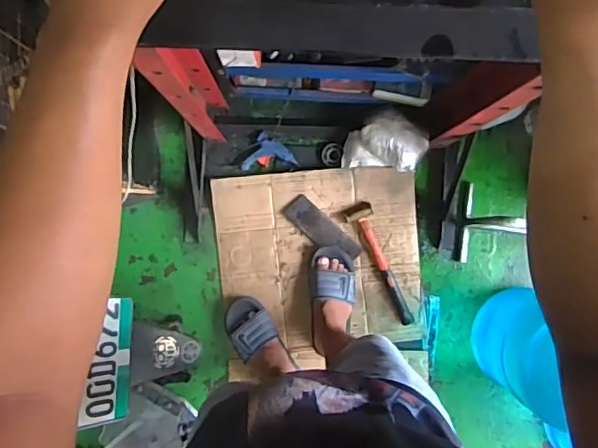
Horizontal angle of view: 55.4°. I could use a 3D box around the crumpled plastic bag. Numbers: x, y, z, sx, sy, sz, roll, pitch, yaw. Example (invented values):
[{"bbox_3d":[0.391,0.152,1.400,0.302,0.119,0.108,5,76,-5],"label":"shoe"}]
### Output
[{"bbox_3d":[0.213,-0.202,1.400,0.194,0.109,0.140,6,90,-1],"label":"crumpled plastic bag"}]

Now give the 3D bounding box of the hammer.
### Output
[{"bbox_3d":[0.202,0.105,1.434,0.068,0.029,0.319,-21,90,-1],"label":"hammer"}]

